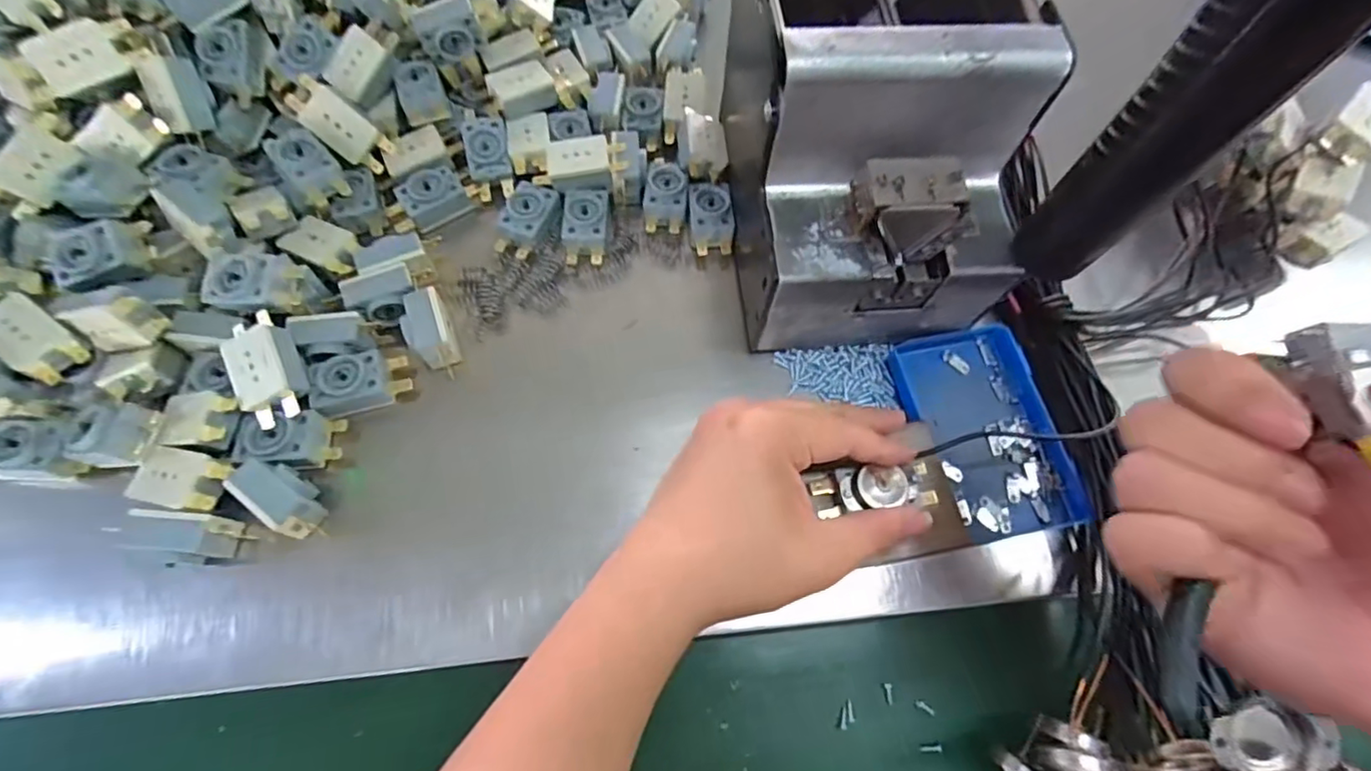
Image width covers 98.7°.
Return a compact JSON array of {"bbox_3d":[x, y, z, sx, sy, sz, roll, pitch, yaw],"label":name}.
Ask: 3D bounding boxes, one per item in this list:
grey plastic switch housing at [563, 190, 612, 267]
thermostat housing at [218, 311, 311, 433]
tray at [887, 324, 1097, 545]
[{"bbox_3d":[-0.061,-0.097,0.362,0.027,0.019,0.045,1,68,-2],"label":"grey plastic switch housing"},{"bbox_3d":[-0.212,-0.009,0.297,0.030,0.015,0.056,-24,71,-11],"label":"thermostat housing"},{"bbox_3d":[0.163,0.023,0.322,0.080,0.013,0.116,-10,69,-6],"label":"tray"}]

